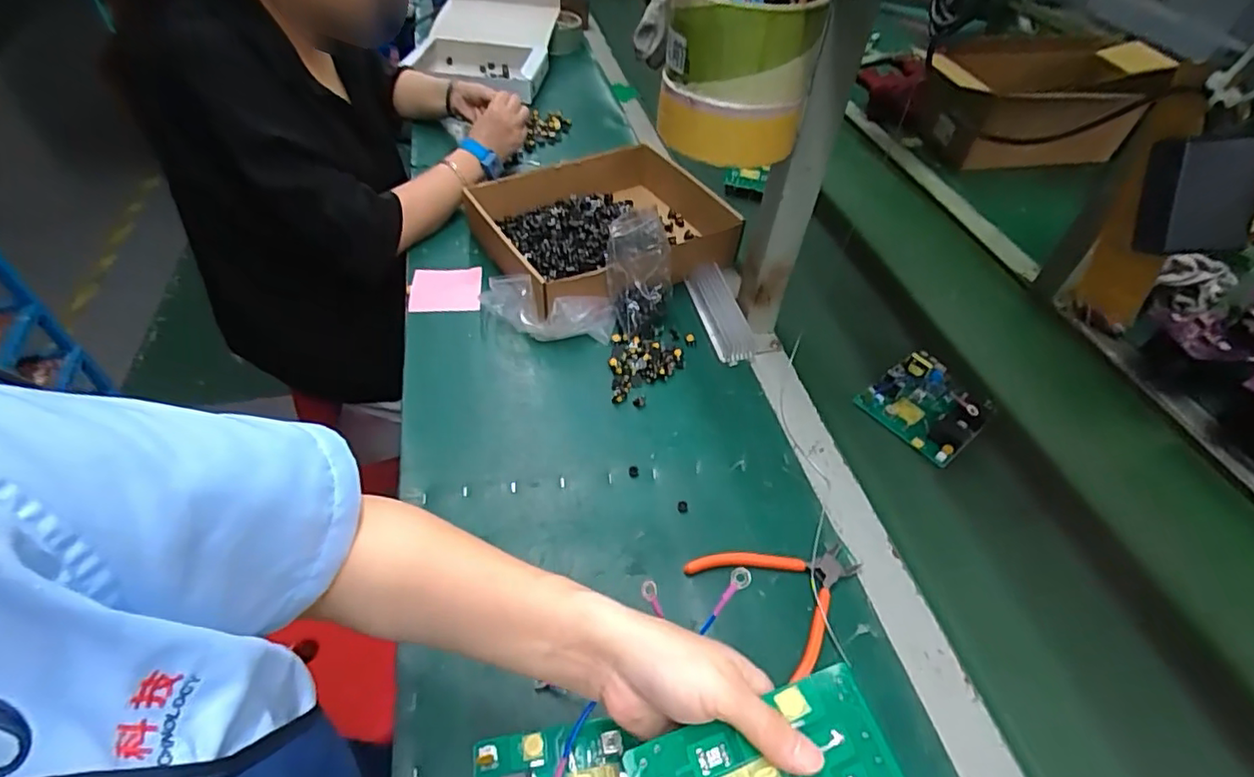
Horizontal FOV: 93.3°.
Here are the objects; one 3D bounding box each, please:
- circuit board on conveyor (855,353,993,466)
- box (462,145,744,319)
[{"bbox_3d":[0.341,0.014,0.662,0.118,0.023,0.112,-30,56,-27],"label":"circuit board on conveyor"},{"bbox_3d":[-0.018,-0.217,0.810,0.338,0.082,0.253,-18,51,-19],"label":"box"}]

